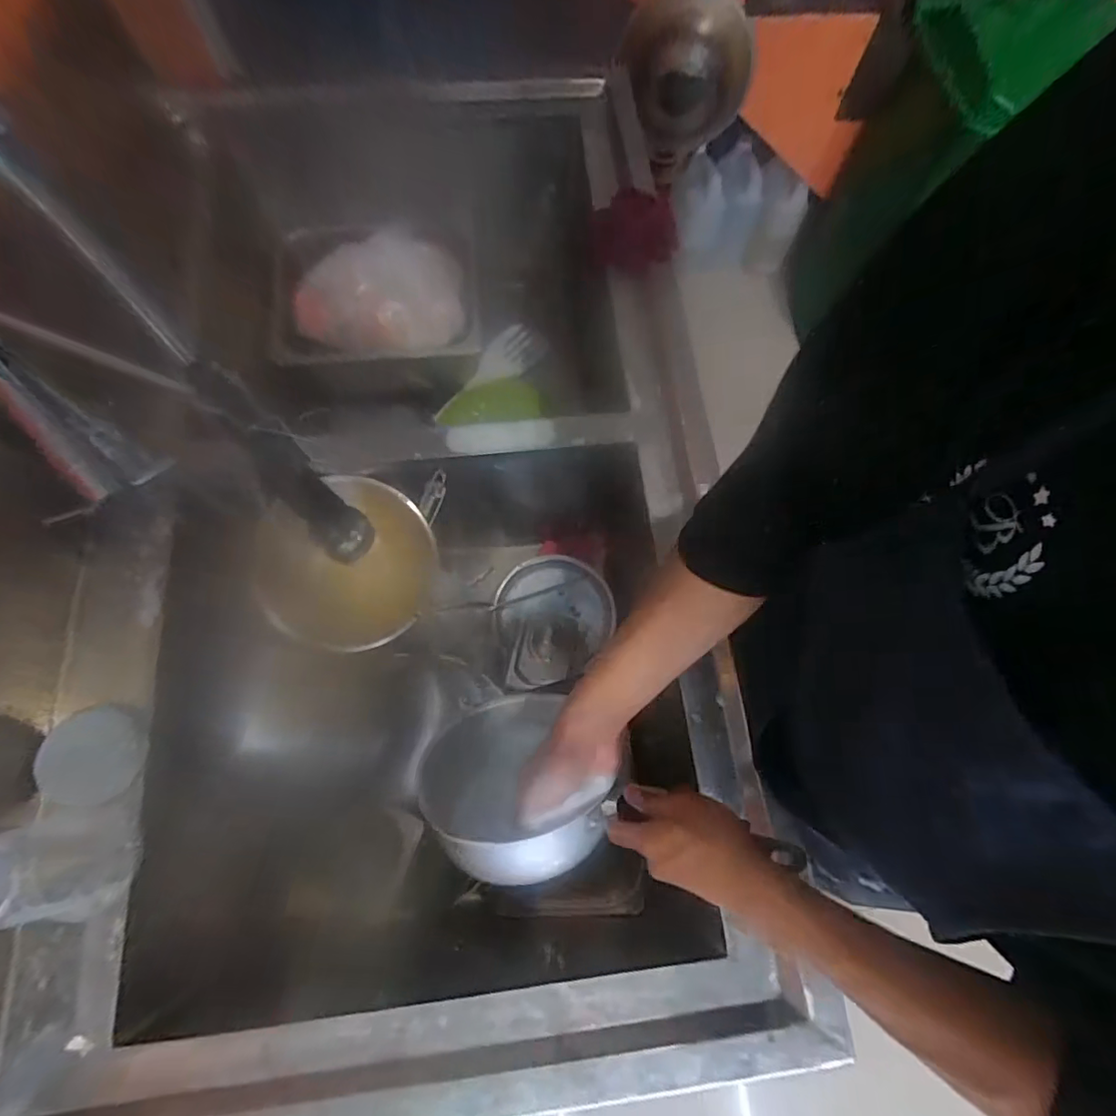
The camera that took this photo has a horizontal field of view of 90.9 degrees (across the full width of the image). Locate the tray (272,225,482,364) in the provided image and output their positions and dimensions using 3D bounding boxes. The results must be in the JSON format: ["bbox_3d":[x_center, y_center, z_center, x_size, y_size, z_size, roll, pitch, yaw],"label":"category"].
[{"bbox_3d":[-0.291,-0.414,0.866,0.314,0.074,0.205,-2,100,-1],"label":"tray"}]

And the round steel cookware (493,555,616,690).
[{"bbox_3d":[0.000,0.091,0.827,0.175,0.063,0.184,1,72,-2],"label":"round steel cookware"}]

